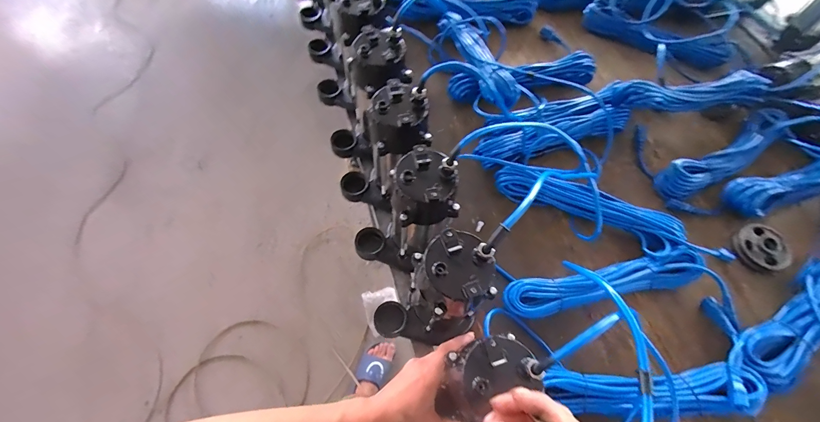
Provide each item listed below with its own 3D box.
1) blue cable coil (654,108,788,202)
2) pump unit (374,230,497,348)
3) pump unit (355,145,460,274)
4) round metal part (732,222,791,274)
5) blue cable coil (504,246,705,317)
[{"bbox_3d":[0.654,-0.115,0.745,0.347,0.054,0.083,-28,67,-13],"label":"blue cable coil"},{"bbox_3d":[0.024,0.123,0.497,0.149,0.227,0.099,-27,67,-13],"label":"pump unit"},{"bbox_3d":[-0.013,0.015,0.554,0.152,0.221,0.096,-20,66,-10],"label":"pump unit"},{"bbox_3d":[0.659,0.068,0.670,0.090,0.029,0.088,0,64,-1],"label":"round metal part"},{"bbox_3d":[0.334,0.123,0.621,0.353,0.052,0.069,-11,64,-6],"label":"blue cable coil"}]

